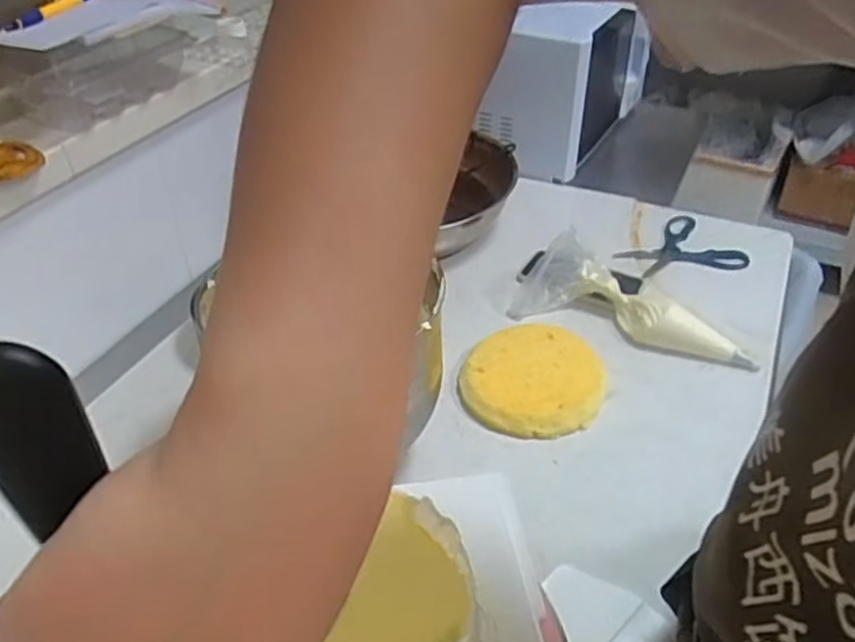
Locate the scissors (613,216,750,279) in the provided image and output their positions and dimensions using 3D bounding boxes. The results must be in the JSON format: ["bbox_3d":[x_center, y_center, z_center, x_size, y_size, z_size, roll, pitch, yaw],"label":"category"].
[{"bbox_3d":[0.378,-0.098,1.071,0.164,0.015,0.145,-25,44,-27],"label":"scissors"}]

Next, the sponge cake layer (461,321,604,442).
[{"bbox_3d":[0.127,0.064,0.854,0.158,0.027,0.172,-1,38,1],"label":"sponge cake layer"}]

